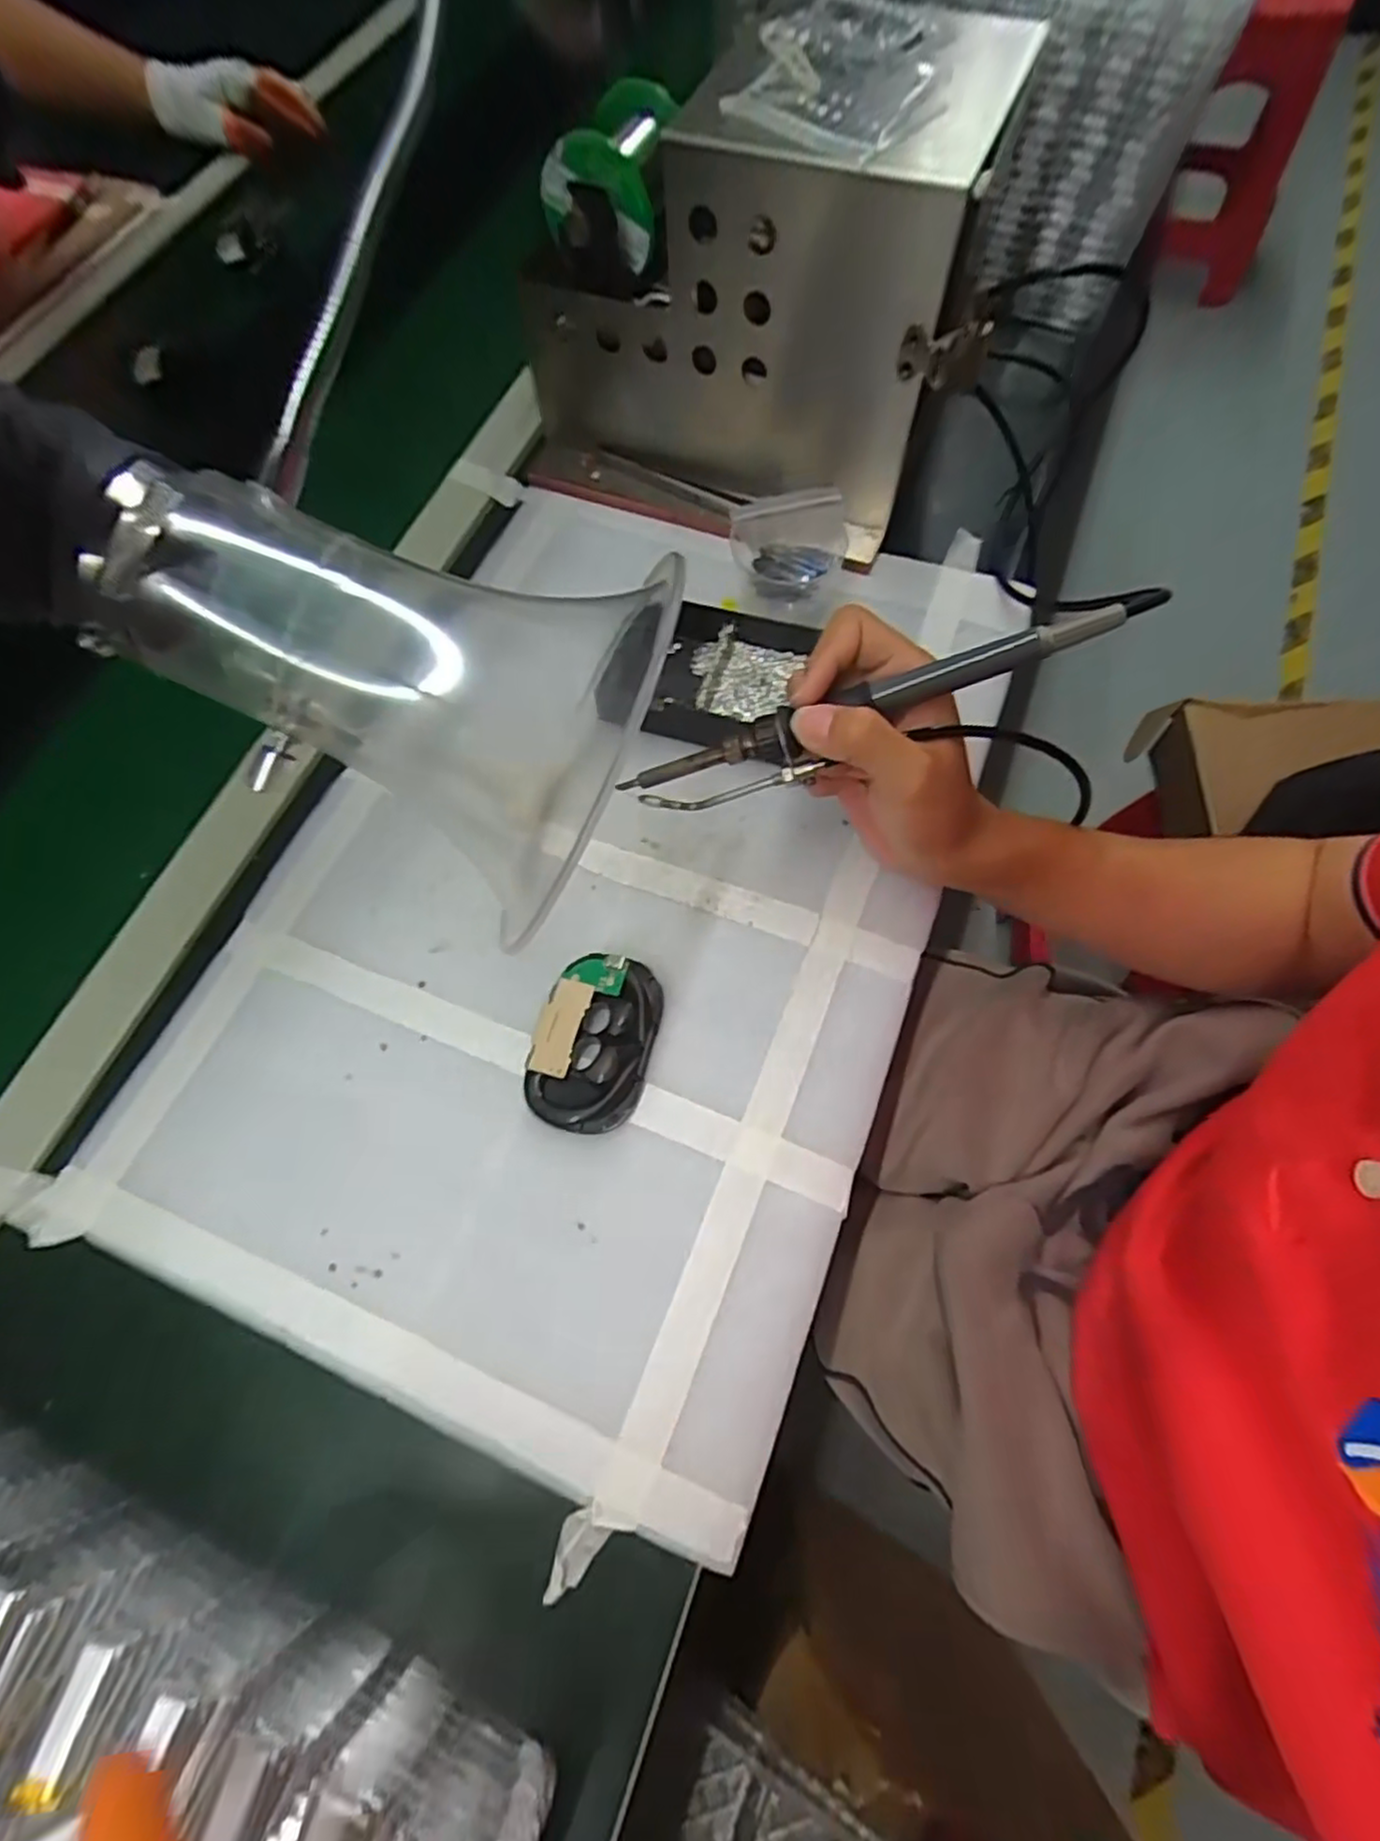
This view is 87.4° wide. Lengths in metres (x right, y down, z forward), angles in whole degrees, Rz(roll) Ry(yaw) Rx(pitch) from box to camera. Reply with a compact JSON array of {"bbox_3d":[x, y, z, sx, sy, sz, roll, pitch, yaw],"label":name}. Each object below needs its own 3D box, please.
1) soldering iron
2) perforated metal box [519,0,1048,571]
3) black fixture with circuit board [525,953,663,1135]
[{"bbox_3d":[0.076,-0.086,0.301,0.221,0.021,0.024,-17,69,16],"label":"soldering iron"},{"bbox_3d":[0.037,-0.360,0.415,0.245,0.179,0.174,21,71,12],"label":"perforated metal box"},{"bbox_3d":[-0.045,0.056,0.342,0.054,0.016,0.082,13,69,9],"label":"black fixture with circuit board"}]

